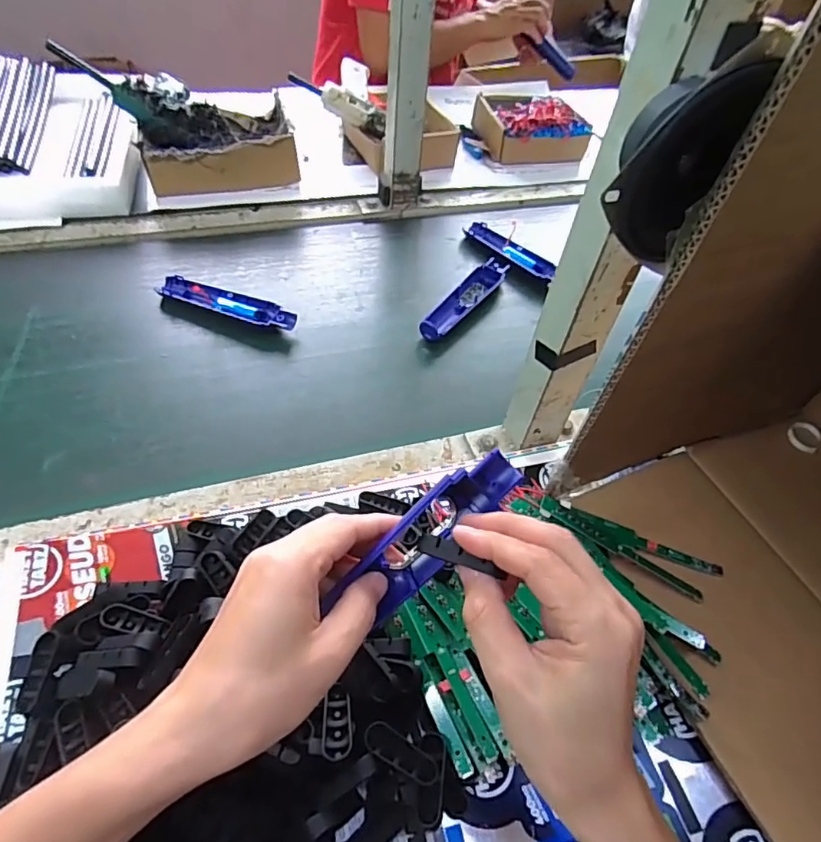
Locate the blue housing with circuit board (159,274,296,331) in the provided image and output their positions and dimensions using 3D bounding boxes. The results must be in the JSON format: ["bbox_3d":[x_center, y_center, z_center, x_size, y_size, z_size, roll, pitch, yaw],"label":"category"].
[{"bbox_3d":[-0.210,-0.135,0.631,0.165,0.020,0.034,18,51,9],"label":"blue housing with circuit board"}]

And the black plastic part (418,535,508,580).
[{"bbox_3d":[0.026,0.069,0.278,0.048,0.007,0.008,17,49,25],"label":"black plastic part"}]

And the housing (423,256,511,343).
[{"bbox_3d":[0.065,-0.149,0.676,0.040,0.025,0.164,31,54,18],"label":"housing"}]

